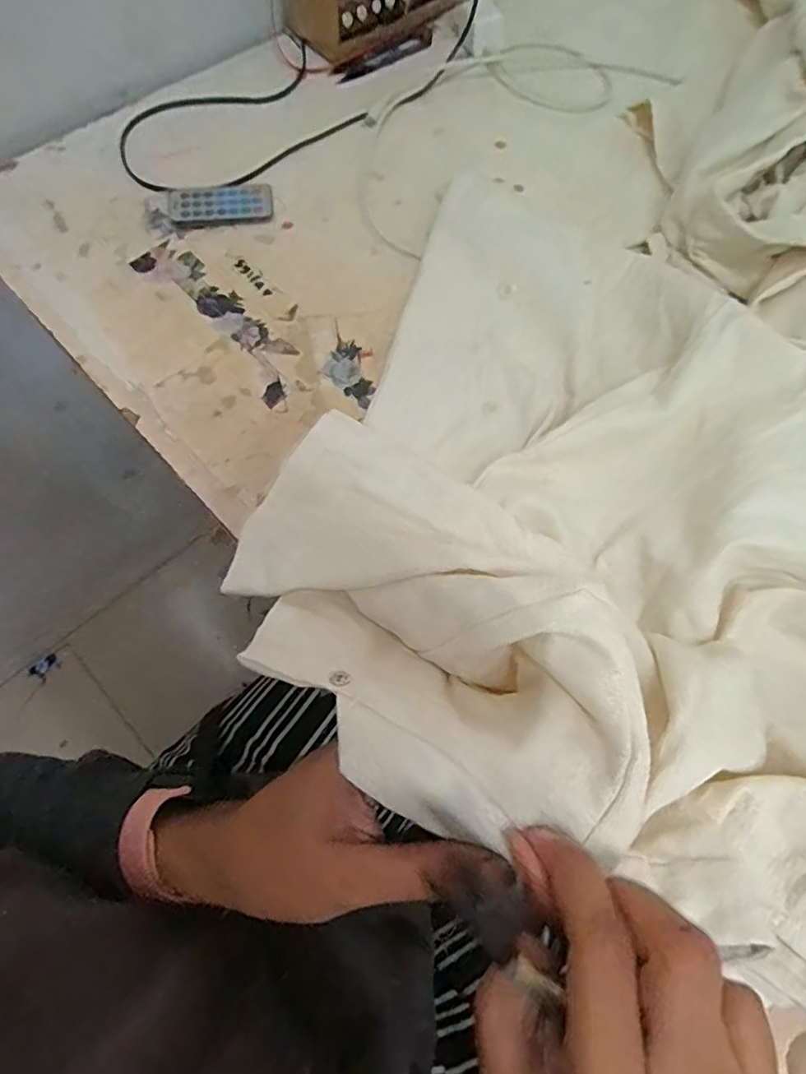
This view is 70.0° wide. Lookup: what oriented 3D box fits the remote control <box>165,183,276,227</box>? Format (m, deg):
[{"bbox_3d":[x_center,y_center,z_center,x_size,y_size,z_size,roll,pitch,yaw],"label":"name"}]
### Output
[{"bbox_3d":[-0.153,-0.280,0.487,0.085,0.012,0.040,-14,69,-7],"label":"remote control"}]

